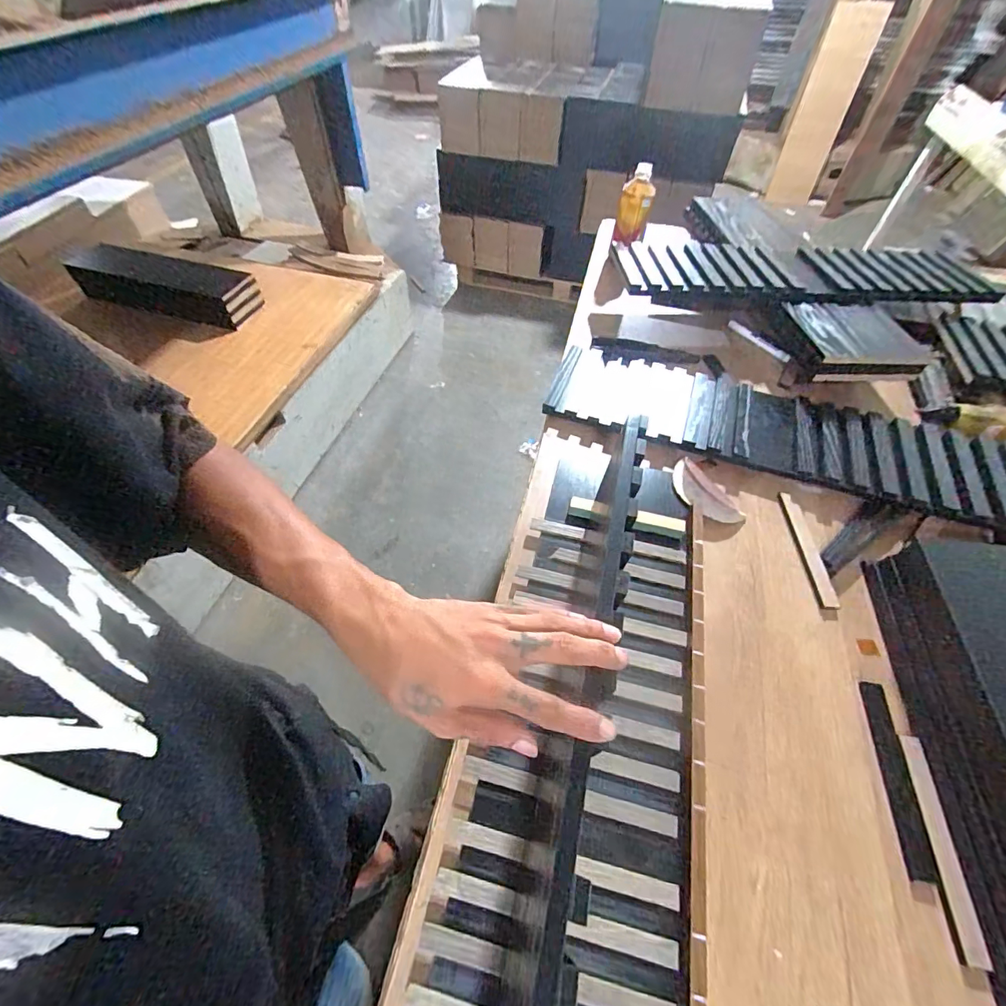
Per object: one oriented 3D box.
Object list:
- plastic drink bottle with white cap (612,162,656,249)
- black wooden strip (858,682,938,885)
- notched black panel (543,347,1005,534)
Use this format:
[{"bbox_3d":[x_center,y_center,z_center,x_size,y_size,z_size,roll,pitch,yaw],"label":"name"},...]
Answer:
[{"bbox_3d":[0.283,-0.641,1.047,0.065,0.188,0.050,-3,78,0],"label":"plastic drink bottle with white cap"},{"bbox_3d":[0.400,0.275,0.477,0.027,0.009,0.175,9,54,5],"label":"black wooden strip"},{"bbox_3d":[0.445,-0.114,0.747,0.722,0.032,0.205,18,54,9],"label":"notched black panel"}]

